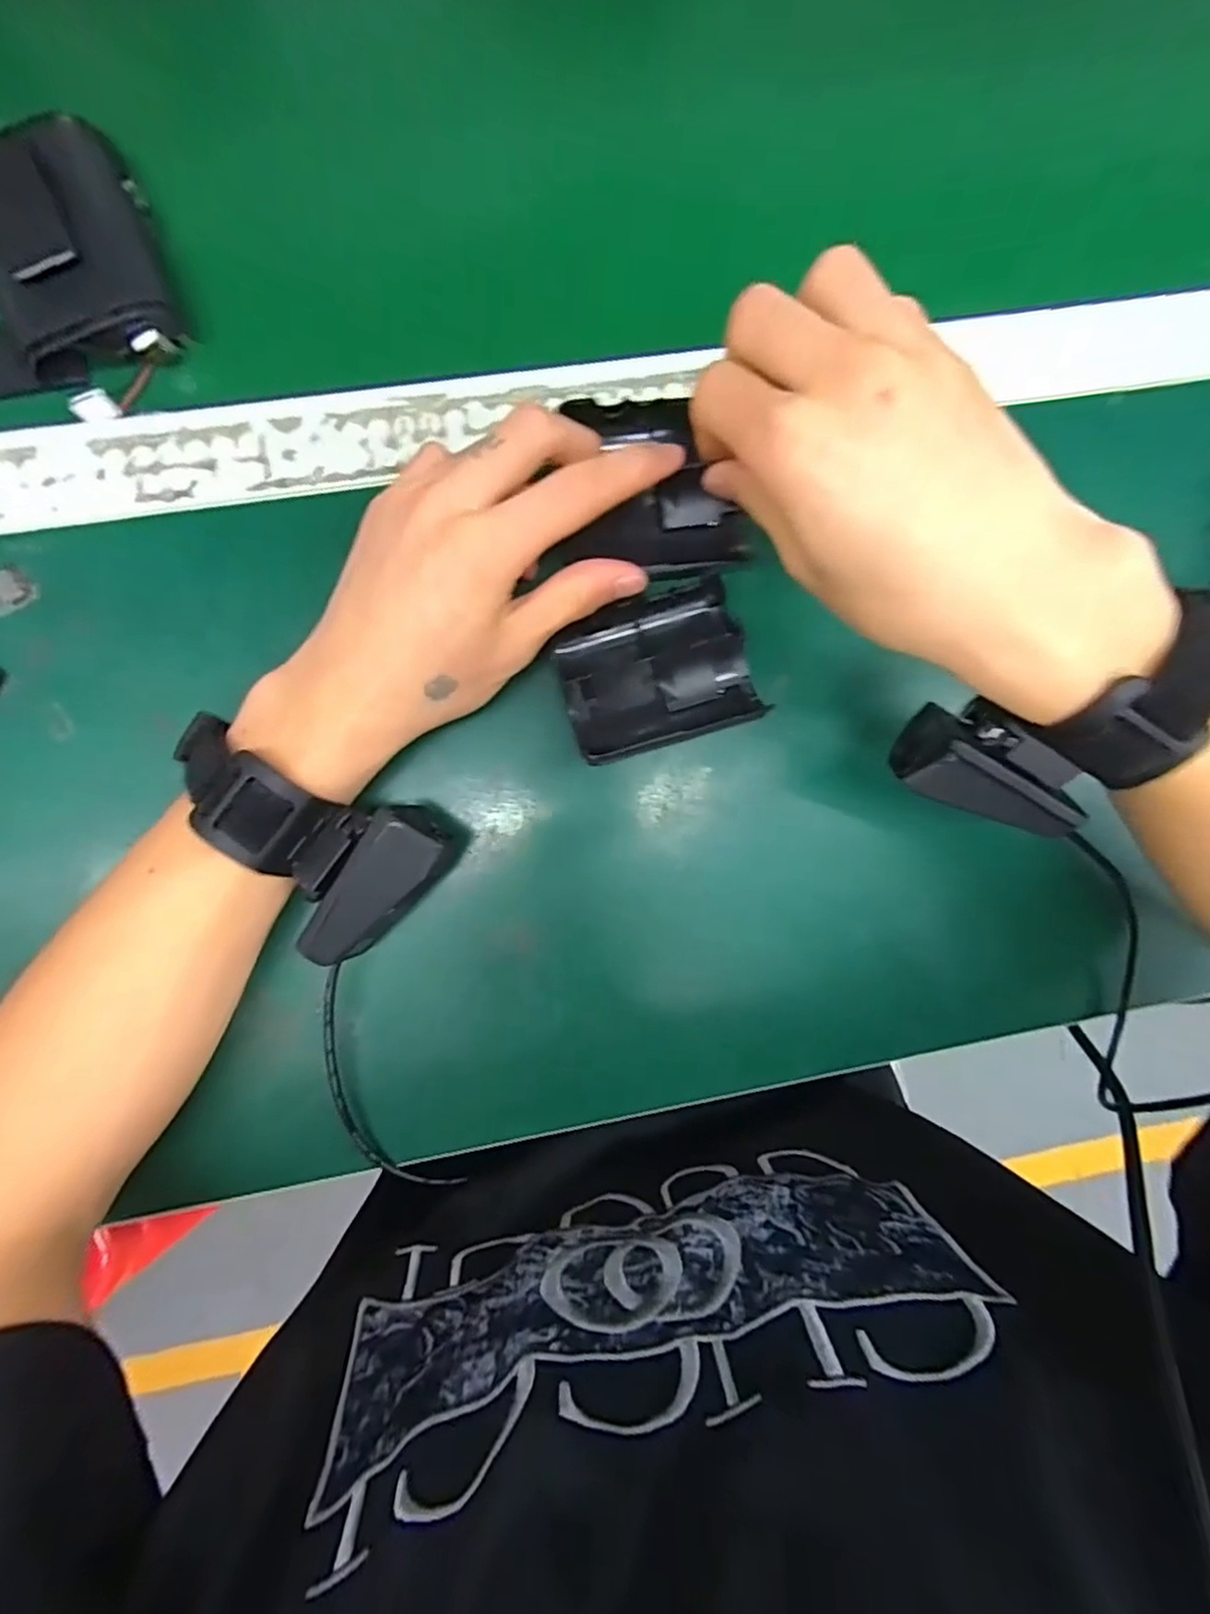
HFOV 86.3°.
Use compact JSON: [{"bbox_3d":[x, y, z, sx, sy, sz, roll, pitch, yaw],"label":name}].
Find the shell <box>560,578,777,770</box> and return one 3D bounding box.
[{"bbox_3d":[0.022,-0.058,0.272,0.080,0.033,0.064,-16,94,-4],"label":"shell"}]

